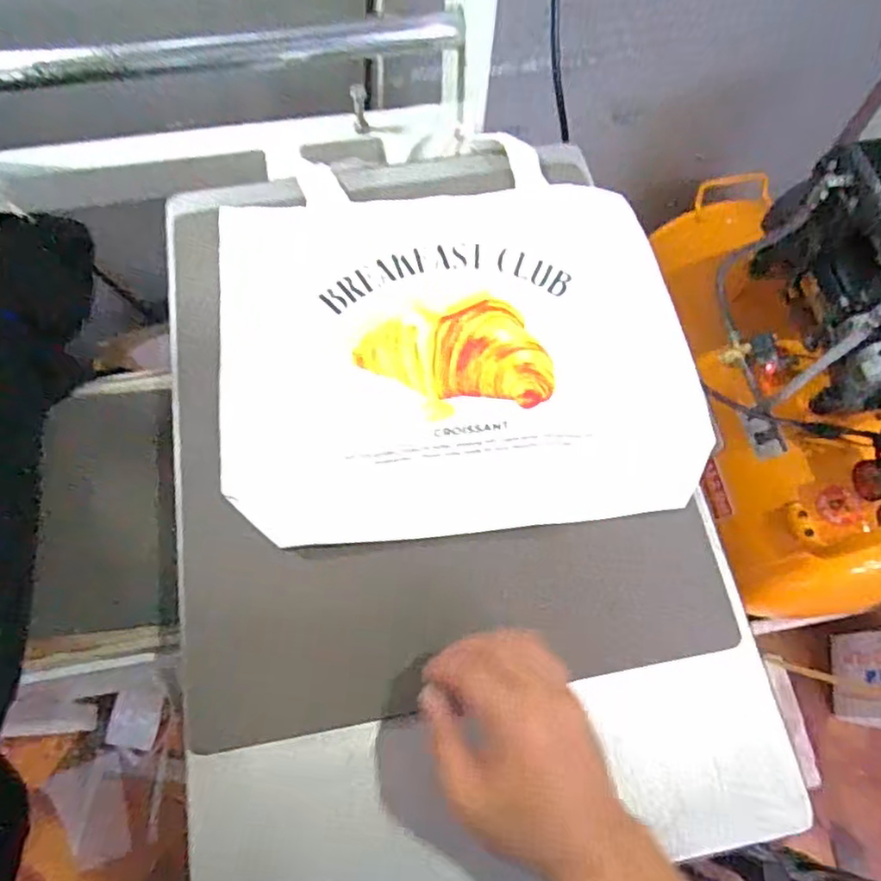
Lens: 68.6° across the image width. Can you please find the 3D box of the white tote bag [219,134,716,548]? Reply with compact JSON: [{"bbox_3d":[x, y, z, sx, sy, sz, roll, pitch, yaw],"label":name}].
[{"bbox_3d":[0.012,-0.097,0.541,0.376,0.026,0.351,-6,67,-4],"label":"white tote bag"}]

